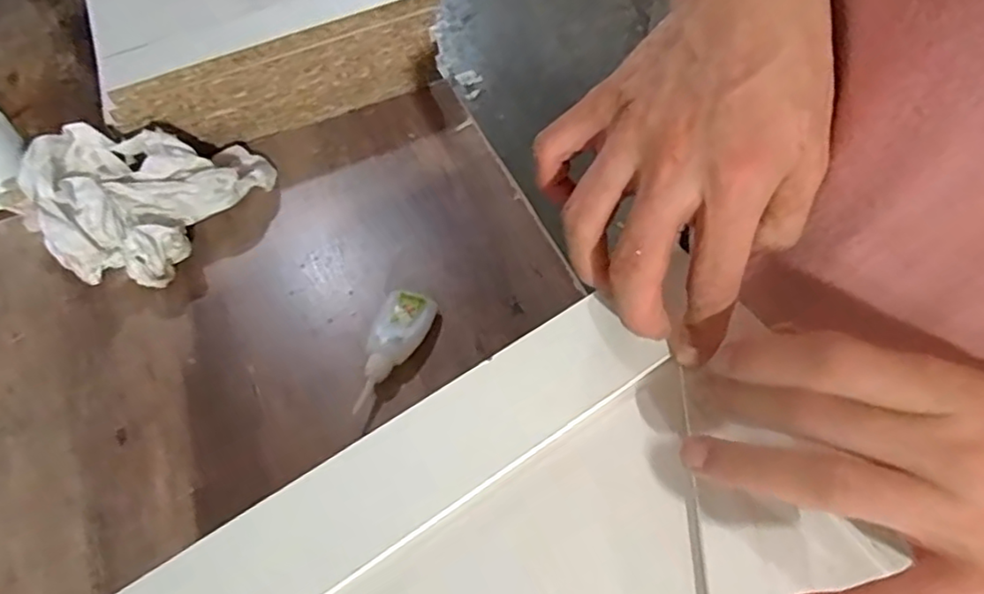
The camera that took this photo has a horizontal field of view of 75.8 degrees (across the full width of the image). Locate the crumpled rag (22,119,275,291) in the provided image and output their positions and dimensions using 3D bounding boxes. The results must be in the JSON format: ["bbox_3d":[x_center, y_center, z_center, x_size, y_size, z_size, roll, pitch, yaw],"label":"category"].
[{"bbox_3d":[-0.270,-0.091,0.497,0.106,0.093,0.166,26,62,16],"label":"crumpled rag"}]

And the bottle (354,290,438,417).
[{"bbox_3d":[-0.076,0.037,0.456,0.042,0.019,0.094,22,61,14],"label":"bottle"}]

